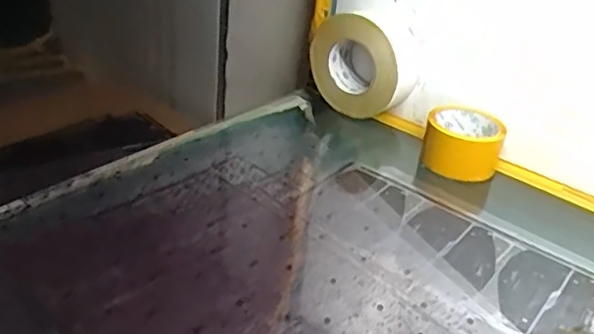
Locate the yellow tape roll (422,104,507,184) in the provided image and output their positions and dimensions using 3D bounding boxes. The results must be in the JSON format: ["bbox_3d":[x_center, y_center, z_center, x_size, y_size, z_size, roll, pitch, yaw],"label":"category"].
[{"bbox_3d":[0.208,-0.033,0.762,0.094,0.057,0.076,13,30,12],"label":"yellow tape roll"}]

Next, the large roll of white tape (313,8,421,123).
[{"bbox_3d":[0.090,-0.141,0.826,0.136,0.125,0.067,28,35,33],"label":"large roll of white tape"}]

